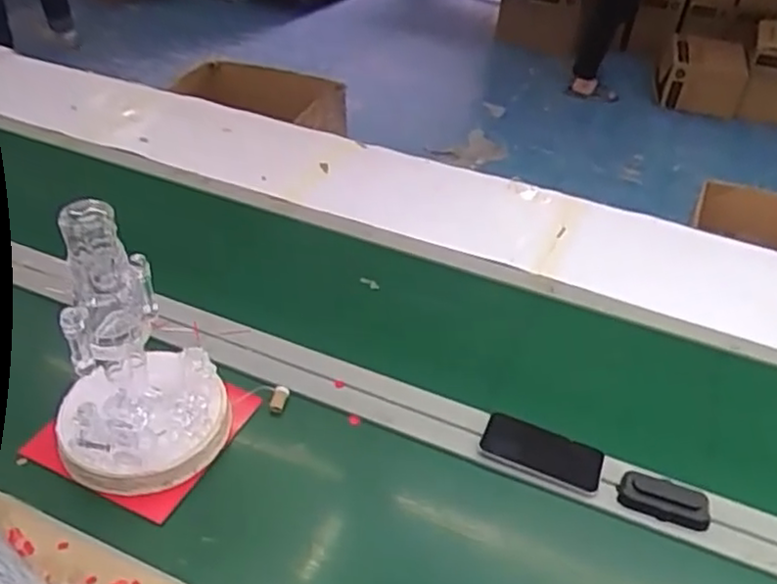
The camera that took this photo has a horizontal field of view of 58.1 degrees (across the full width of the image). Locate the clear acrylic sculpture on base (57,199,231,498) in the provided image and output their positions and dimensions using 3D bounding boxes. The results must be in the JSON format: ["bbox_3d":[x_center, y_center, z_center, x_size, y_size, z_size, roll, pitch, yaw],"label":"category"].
[{"bbox_3d":[-0.307,0.064,0.828,0.199,0.333,0.192,-8,41,-12],"label":"clear acrylic sculpture on base"}]

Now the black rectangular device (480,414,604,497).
[{"bbox_3d":[0.201,0.210,0.916,0.154,0.008,0.070,17,51,19],"label":"black rectangular device"}]

